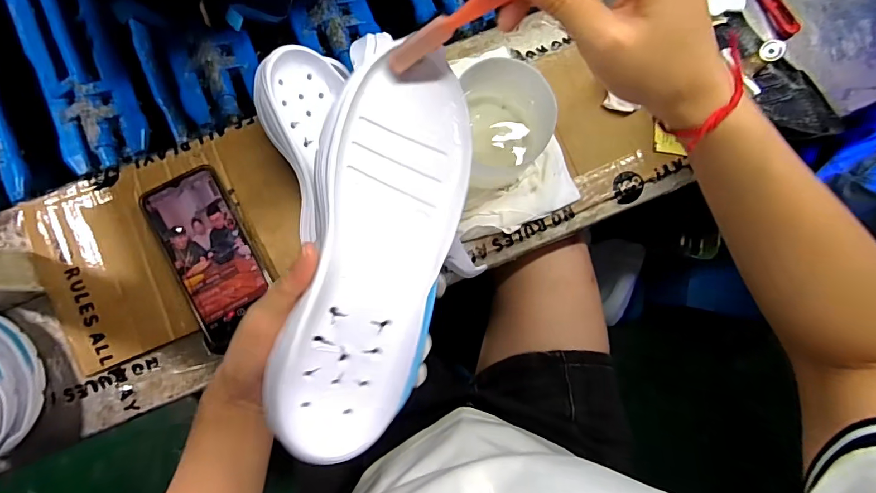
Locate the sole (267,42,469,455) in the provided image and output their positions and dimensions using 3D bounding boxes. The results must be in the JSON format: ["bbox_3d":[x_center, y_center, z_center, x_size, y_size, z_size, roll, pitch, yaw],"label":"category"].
[{"bbox_3d":[-0.034,0.005,0.265,0.081,0.035,0.236,14,84,-3],"label":"sole"}]

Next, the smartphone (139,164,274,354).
[{"bbox_3d":[-0.219,0.007,0.430,0.079,0.015,0.161,-28,89,-2],"label":"smartphone"}]

